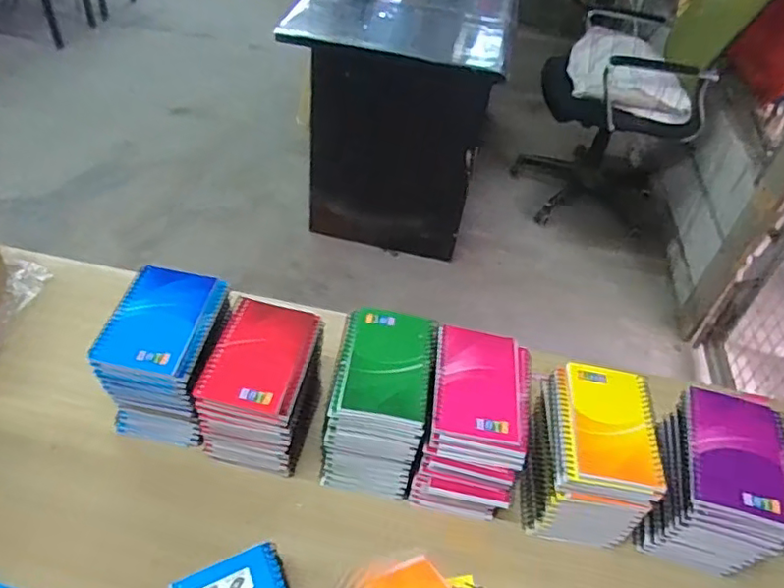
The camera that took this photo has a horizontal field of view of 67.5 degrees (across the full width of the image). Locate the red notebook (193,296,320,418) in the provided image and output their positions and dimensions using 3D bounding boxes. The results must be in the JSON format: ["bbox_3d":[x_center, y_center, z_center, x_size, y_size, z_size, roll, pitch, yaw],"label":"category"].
[{"bbox_3d":[-0.129,0.059,0.584,0.088,0.015,0.129,9,44,3],"label":"red notebook"}]

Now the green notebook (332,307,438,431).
[{"bbox_3d":[-0.001,0.068,0.585,0.084,0.016,0.127,10,44,3],"label":"green notebook"}]

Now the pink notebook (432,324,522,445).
[{"bbox_3d":[0.086,0.085,0.586,0.082,0.015,0.125,8,44,2],"label":"pink notebook"}]

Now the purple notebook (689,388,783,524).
[{"bbox_3d":[0.333,0.150,0.554,0.096,0.017,0.119,16,50,6],"label":"purple notebook"}]

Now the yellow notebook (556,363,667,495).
[{"bbox_3d":[0.213,0.127,0.580,0.094,0.014,0.133,9,44,3],"label":"yellow notebook"}]

